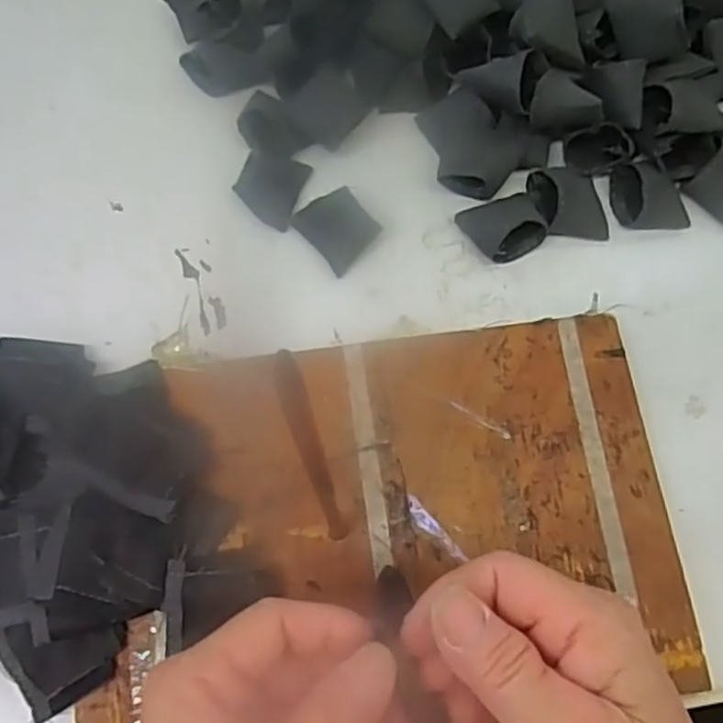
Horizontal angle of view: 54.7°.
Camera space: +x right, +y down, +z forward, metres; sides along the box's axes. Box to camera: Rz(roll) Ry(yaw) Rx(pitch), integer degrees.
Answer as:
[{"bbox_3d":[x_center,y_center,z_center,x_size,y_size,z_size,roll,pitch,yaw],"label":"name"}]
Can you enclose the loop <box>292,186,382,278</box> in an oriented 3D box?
[{"bbox_3d":[-0.012,-0.073,0.376,0.034,0.009,0.041,-38,76,-13],"label":"loop"}]

